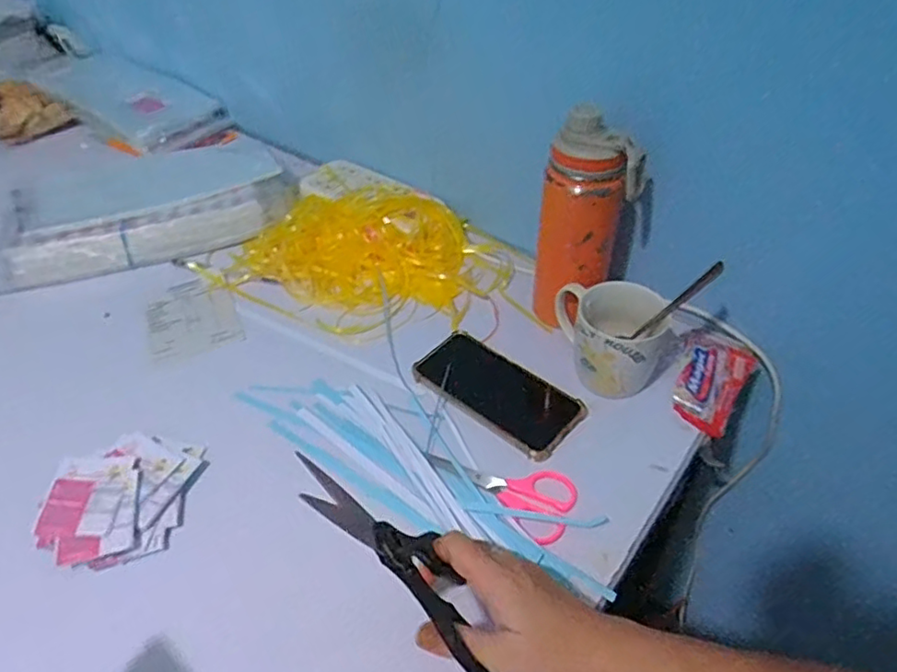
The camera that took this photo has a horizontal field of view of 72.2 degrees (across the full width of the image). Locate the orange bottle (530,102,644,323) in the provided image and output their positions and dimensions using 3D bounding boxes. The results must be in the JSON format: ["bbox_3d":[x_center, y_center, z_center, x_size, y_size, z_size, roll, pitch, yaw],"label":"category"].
[{"bbox_3d":[0.129,-0.104,0.611,0.068,0.218,0.075,-25,50,-20],"label":"orange bottle"}]

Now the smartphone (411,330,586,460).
[{"bbox_3d":[0.046,0.056,0.612,0.167,0.015,0.076,31,55,29],"label":"smartphone"}]

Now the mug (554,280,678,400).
[{"bbox_3d":[0.163,0.002,0.604,0.120,0.078,0.093,10,47,12],"label":"mug"}]

